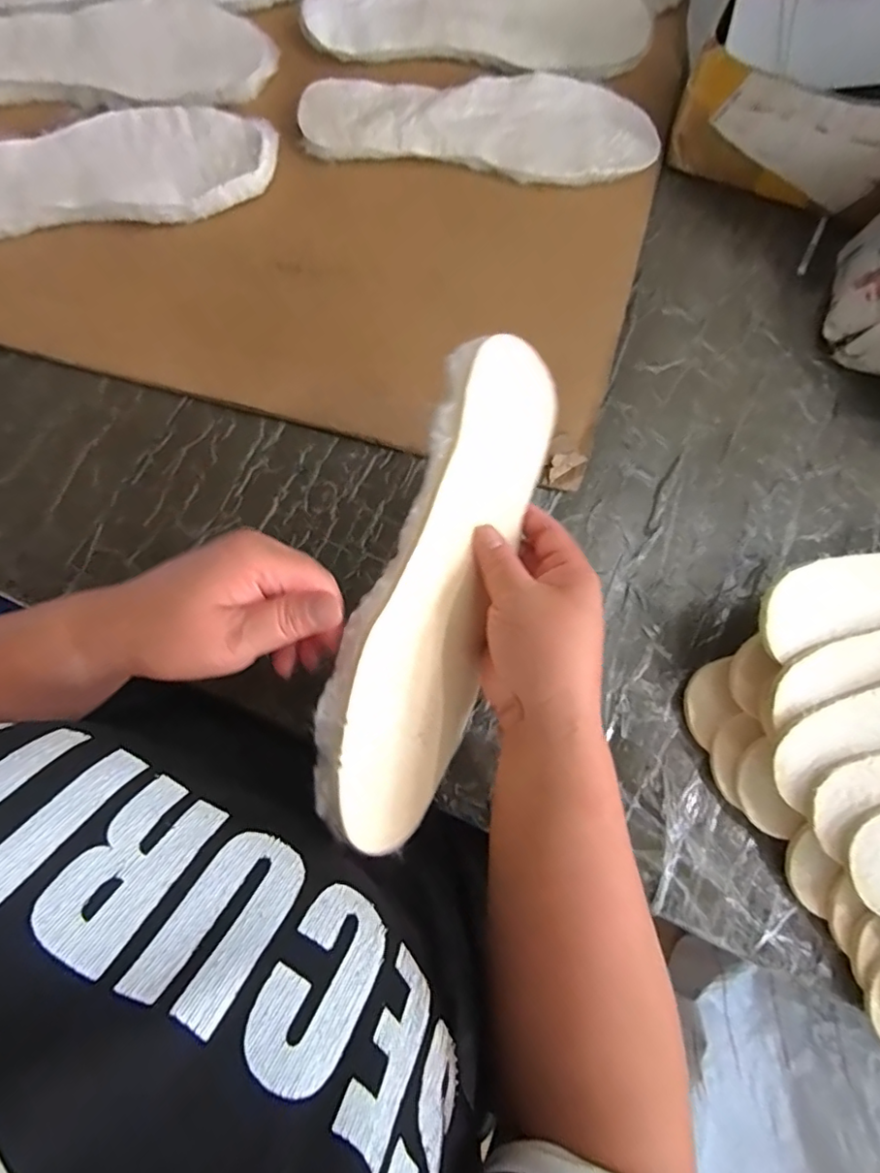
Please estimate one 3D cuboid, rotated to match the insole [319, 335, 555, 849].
[{"bbox_3d":[0.007,0.000,0.314,0.092,0.017,0.268,27,79,-38],"label":"insole"}]

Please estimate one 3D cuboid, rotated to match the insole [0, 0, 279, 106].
[{"bbox_3d":[-0.280,-0.436,0.465,0.283,0.007,0.095,2,79,1],"label":"insole"}]

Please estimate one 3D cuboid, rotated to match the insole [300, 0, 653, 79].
[{"bbox_3d":[0.033,-0.481,0.480,0.278,0.015,0.107,8,79,2],"label":"insole"}]

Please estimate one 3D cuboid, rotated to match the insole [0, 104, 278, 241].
[{"bbox_3d":[-0.274,-0.325,0.446,0.284,0.019,0.095,-9,80,-3],"label":"insole"}]

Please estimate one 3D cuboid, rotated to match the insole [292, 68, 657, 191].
[{"bbox_3d":[0.031,-0.373,0.462,0.276,0.011,0.092,6,84,0],"label":"insole"}]

